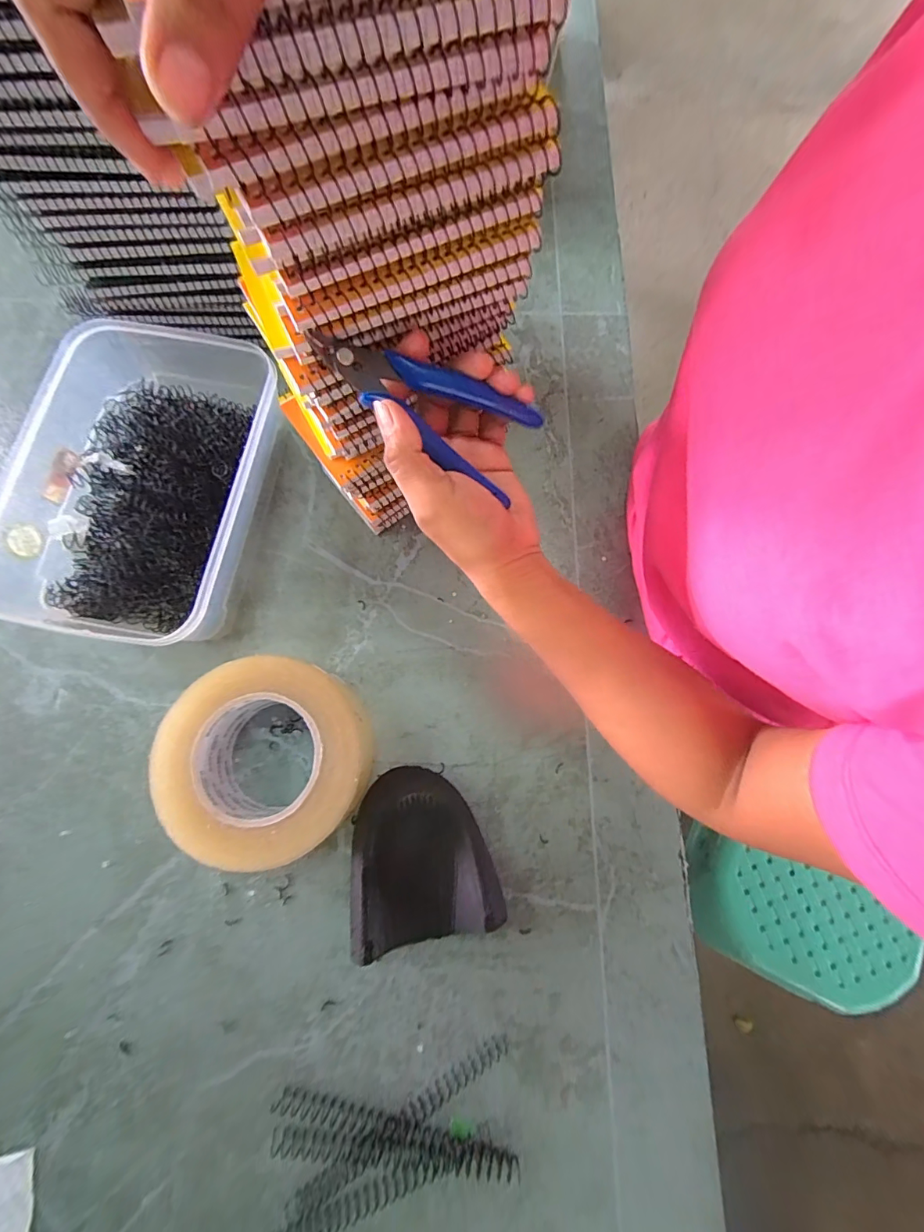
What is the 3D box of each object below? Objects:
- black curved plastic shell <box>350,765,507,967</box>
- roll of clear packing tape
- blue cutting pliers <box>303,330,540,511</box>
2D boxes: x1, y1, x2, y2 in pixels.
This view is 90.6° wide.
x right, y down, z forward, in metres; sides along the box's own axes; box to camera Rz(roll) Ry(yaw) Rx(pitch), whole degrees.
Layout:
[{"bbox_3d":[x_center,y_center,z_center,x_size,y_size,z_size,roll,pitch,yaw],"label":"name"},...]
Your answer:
[{"bbox_3d":[-0.029,0.159,0.311,0.095,0.038,0.103,-9,77,-3],"label":"black curved plastic shell"},{"bbox_3d":[-0.127,0.094,0.315,0.130,0.055,0.125,0,77,0],"label":"roll of clear packing tape"},{"bbox_3d":[-0.019,-0.106,0.235,0.121,0.009,0.053,19,76,-17],"label":"blue cutting pliers"}]

